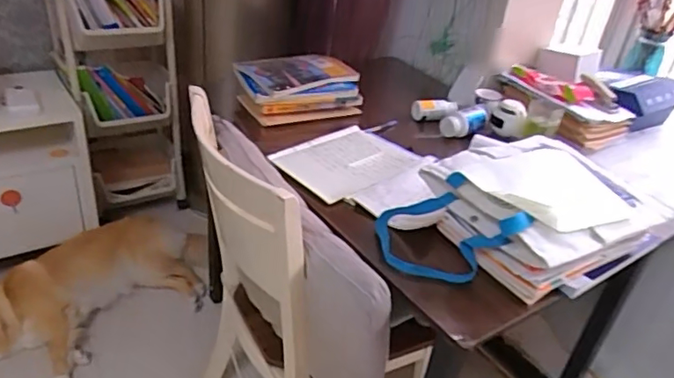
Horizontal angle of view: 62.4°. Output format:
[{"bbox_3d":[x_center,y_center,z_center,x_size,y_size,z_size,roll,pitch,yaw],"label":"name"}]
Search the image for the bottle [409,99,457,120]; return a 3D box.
[{"bbox_3d":[0.229,-0.190,1.321,0.108,0.040,0.044,-4,30,14],"label":"bottle"}]

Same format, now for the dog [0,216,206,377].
[{"bbox_3d":[-0.737,0.331,1.645,0.741,0.213,0.427,-16,39,-31],"label":"dog"}]

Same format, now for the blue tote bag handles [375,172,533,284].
[{"bbox_3d":[0.173,0.061,0.882,0.216,0.148,0.118,12,33,7],"label":"blue tote bag handles"}]

